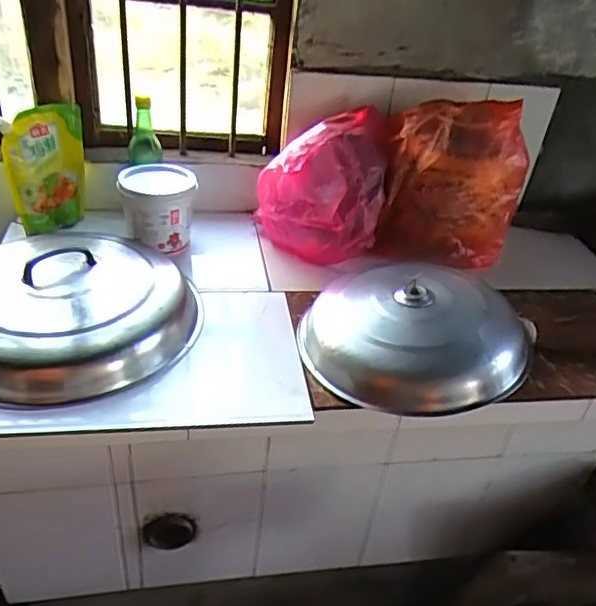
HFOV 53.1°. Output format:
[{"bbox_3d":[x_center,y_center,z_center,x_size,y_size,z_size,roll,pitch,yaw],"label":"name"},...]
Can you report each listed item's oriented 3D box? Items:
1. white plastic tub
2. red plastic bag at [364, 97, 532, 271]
[{"bbox_3d":[-0.255,-0.176,1.097,0.131,0.113,0.151,-9,38,-21],"label":"white plastic tub"},{"bbox_3d":[0.284,-0.219,1.137,0.257,0.288,0.152,3,35,-5],"label":"red plastic bag"}]

